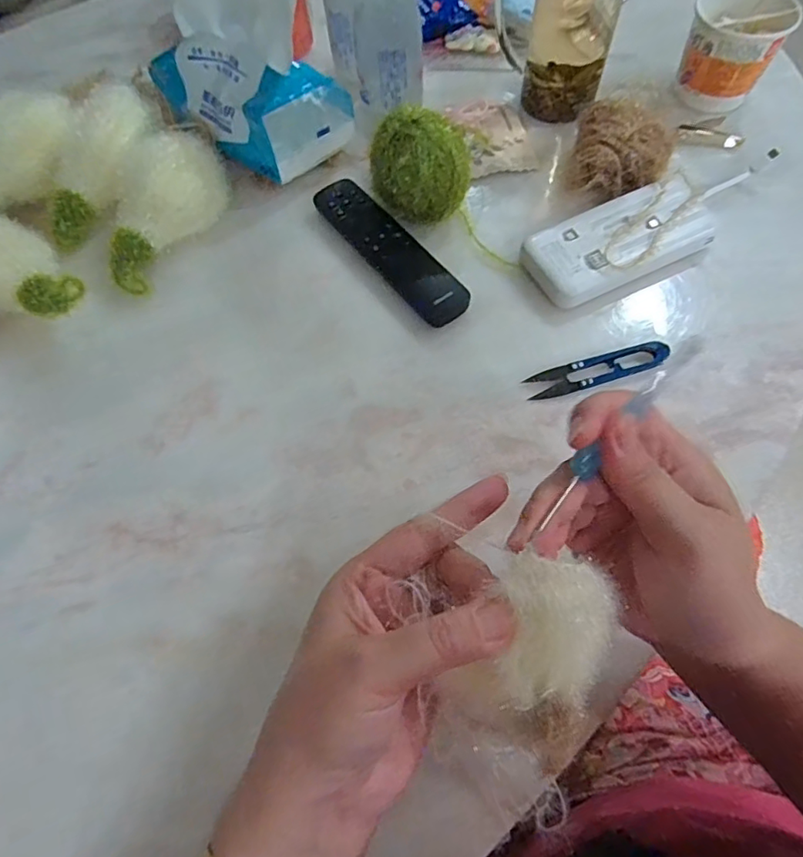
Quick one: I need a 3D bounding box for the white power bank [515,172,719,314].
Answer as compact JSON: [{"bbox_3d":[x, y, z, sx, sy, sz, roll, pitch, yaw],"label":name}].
[{"bbox_3d":[0.172,-0.145,0.409,0.147,0.022,0.072,-24,65,-8],"label":"white power bank"}]

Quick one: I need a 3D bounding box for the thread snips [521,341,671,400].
[{"bbox_3d":[0.137,-0.042,0.369,0.098,0.010,0.023,-14,64,-4],"label":"thread snips"}]

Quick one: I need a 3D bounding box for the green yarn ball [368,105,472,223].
[{"bbox_3d":[0.014,-0.198,0.418,0.064,0.071,0.064,-1,64,3],"label":"green yarn ball"}]

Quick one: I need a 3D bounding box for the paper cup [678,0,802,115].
[{"bbox_3d":[0.290,-0.334,0.468,0.078,0.071,0.067,25,68,14],"label":"paper cup"}]

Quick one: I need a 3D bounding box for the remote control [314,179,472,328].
[{"bbox_3d":[-0.011,-0.145,0.426,0.040,0.011,0.170,-34,67,-13],"label":"remote control"}]

